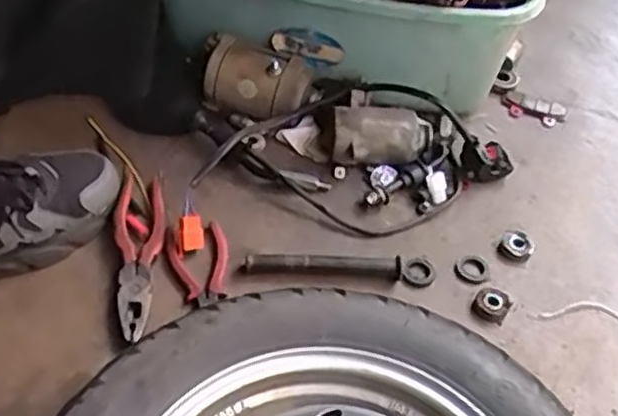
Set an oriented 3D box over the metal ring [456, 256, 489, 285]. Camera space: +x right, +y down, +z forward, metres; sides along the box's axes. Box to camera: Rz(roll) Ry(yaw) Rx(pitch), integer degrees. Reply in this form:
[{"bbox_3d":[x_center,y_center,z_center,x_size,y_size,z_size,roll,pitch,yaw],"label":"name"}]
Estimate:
[{"bbox_3d":[0.156,0.057,0.693,0.030,0.005,0.032,4,47,-4],"label":"metal ring"}]

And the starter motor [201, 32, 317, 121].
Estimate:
[{"bbox_3d":[-0.056,-0.134,0.790,0.133,0.066,0.067,23,49,14],"label":"starter motor"}]

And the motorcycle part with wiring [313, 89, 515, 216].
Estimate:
[{"bbox_3d":[0.105,-0.057,0.755,0.204,0.060,0.128,18,48,9],"label":"motorcycle part with wiring"}]

